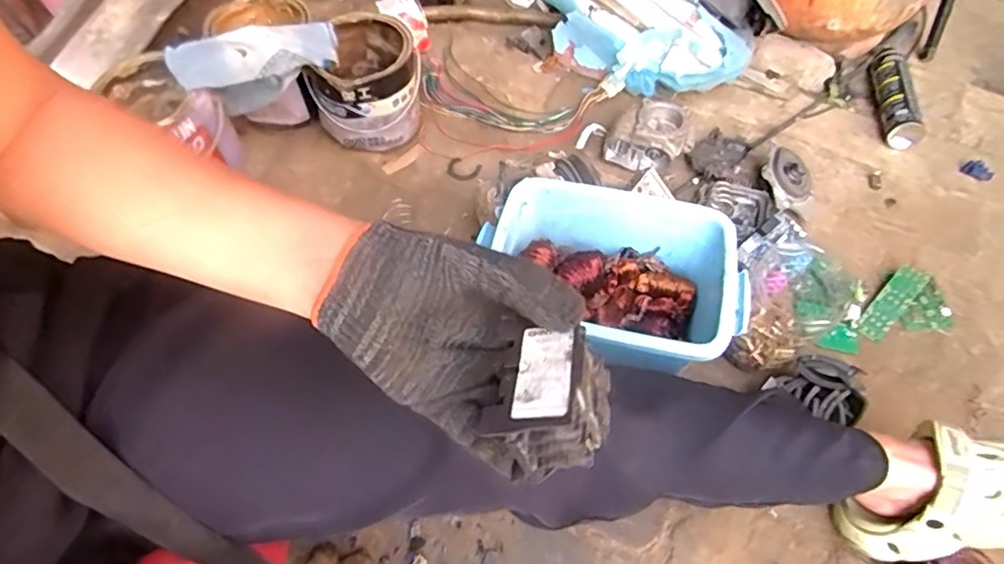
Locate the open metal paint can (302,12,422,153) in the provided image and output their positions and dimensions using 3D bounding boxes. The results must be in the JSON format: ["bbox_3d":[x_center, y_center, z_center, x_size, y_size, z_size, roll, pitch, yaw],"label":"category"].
[{"bbox_3d":[-0.207,-0.309,0.906,0.155,0.145,0.161,0,57,1],"label":"open metal paint can"}]

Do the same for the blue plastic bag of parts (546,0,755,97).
[{"bbox_3d":[0.226,-0.456,0.989,0.387,0.152,0.226,36,65,22],"label":"blue plastic bag of parts"}]

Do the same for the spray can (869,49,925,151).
[{"bbox_3d":[0.647,-0.309,0.965,0.053,0.058,0.221,3,57,3],"label":"spray can"}]

